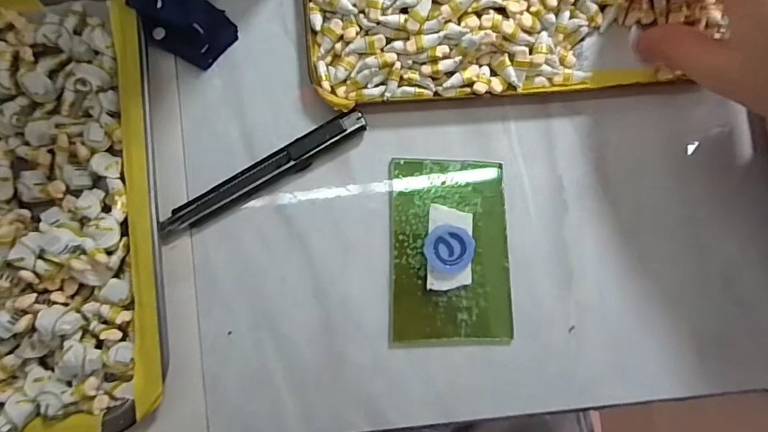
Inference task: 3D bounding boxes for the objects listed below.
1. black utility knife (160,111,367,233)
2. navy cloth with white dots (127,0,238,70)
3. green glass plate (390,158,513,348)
[{"bbox_3d":[-0.070,-0.025,0.252,0.130,0.009,0.015,-28,85,1],"label":"black utility knife"},{"bbox_3d":[-0.120,-0.117,0.251,0.053,0.030,0.042,42,89,5],"label":"navy cloth with white dots"},{"bbox_3d":[0.037,0.020,0.245,0.066,0.009,0.104,-2,86,4],"label":"green glass plate"}]

